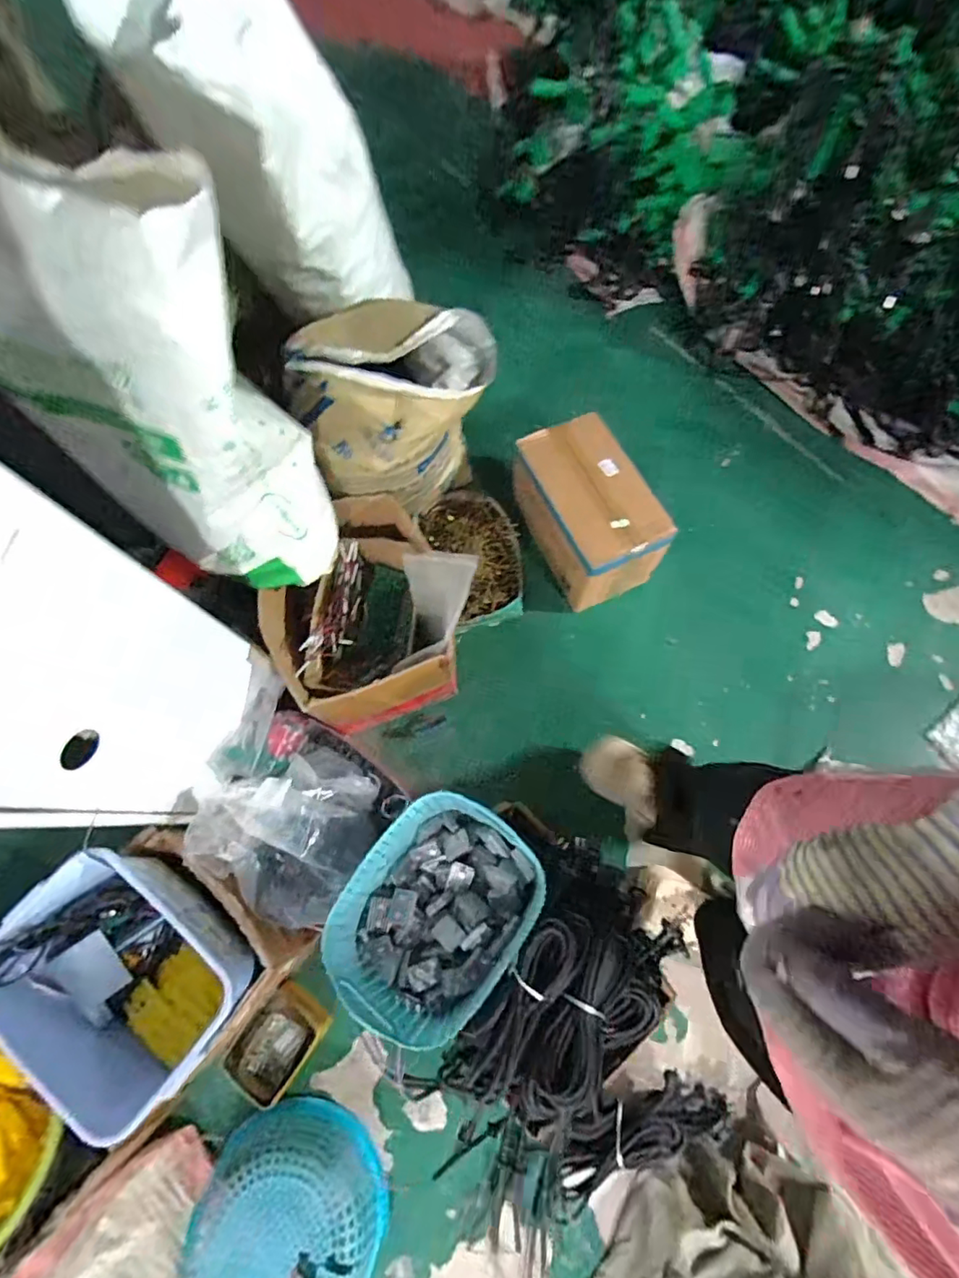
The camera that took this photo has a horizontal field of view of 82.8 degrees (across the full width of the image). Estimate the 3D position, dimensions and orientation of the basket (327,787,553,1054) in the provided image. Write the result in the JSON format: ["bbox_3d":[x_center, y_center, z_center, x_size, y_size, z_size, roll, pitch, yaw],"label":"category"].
[{"bbox_3d":[-0.060,0.382,0.764,0.227,0.101,0.302,39,76,14],"label":"basket"}]

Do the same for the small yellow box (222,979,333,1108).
[{"bbox_3d":[-0.366,0.730,0.987,0.117,0.062,0.164,34,75,12],"label":"small yellow box"}]

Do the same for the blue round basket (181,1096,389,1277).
[{"bbox_3d":[-0.309,0.945,0.877,0.292,0.114,0.269,19,72,8],"label":"blue round basket"}]

